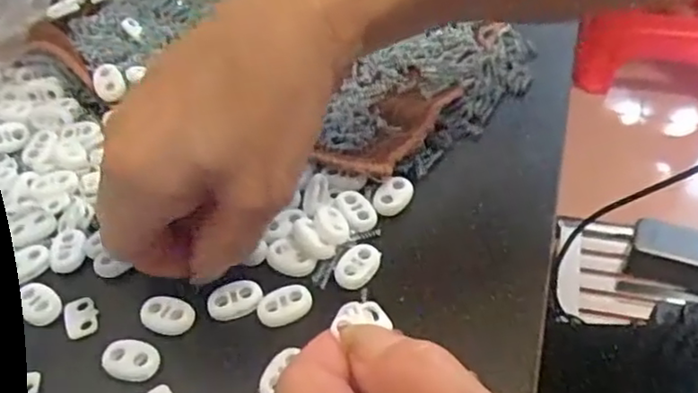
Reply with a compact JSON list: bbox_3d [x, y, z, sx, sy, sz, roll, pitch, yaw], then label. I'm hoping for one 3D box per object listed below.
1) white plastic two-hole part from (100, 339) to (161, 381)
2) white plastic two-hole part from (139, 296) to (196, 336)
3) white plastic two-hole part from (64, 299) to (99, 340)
[{"bbox_3d":[-0.086,0.064,0.255,0.023,0.004,0.015,13,50,17],"label":"white plastic two-hole part"},{"bbox_3d":[-0.075,0.049,0.268,0.023,0.006,0.014,9,49,13],"label":"white plastic two-hole part"},{"bbox_3d":[-0.113,0.051,0.275,0.013,0.004,0.018,-14,48,-8],"label":"white plastic two-hole part"}]

